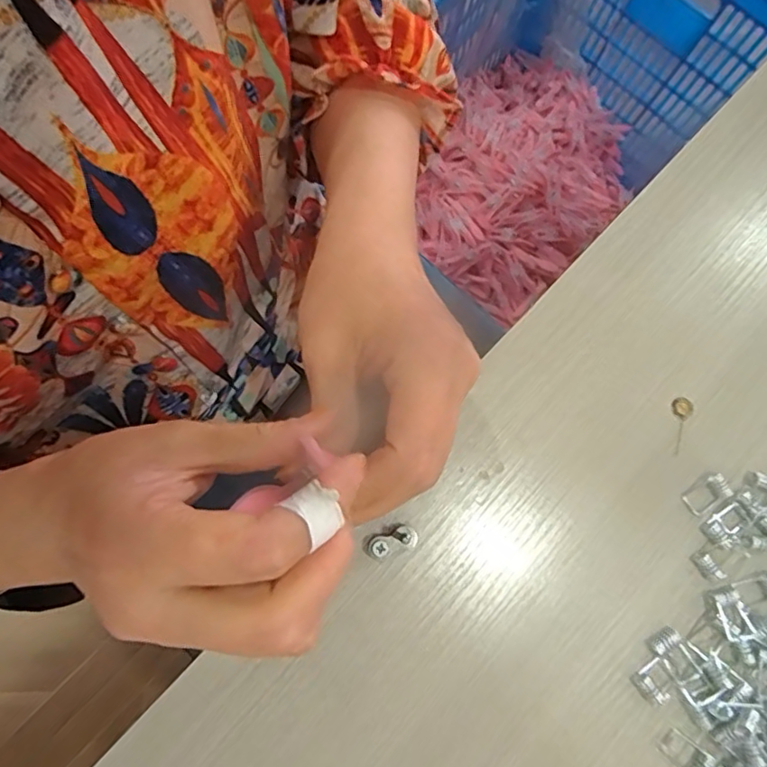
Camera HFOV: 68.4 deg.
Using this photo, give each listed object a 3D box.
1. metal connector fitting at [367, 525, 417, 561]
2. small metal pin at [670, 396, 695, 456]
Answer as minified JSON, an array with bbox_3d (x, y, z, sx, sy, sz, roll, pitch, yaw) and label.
[{"bbox_3d":[0.004,0.077,0.274,0.024,0.016,0.011,-21,81,-7],"label":"metal connector fitting"},{"bbox_3d":[0.156,0.021,0.298,0.012,0.004,0.029,25,78,2],"label":"small metal pin"}]

